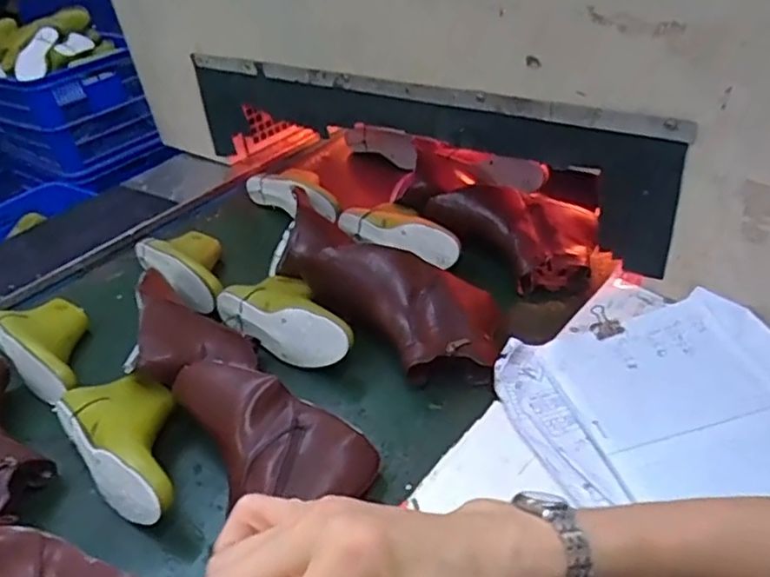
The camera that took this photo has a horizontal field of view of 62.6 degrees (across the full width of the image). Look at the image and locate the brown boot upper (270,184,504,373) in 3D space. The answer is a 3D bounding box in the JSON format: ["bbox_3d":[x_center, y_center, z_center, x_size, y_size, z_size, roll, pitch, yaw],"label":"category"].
[{"bbox_3d":[-0.004,-0.022,0.843,0.159,0.090,0.392,-32,42,-28],"label":"brown boot upper"}]

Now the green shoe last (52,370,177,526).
[{"bbox_3d":[-0.271,0.163,0.688,0.112,0.075,0.228,-32,42,-28],"label":"green shoe last"}]

